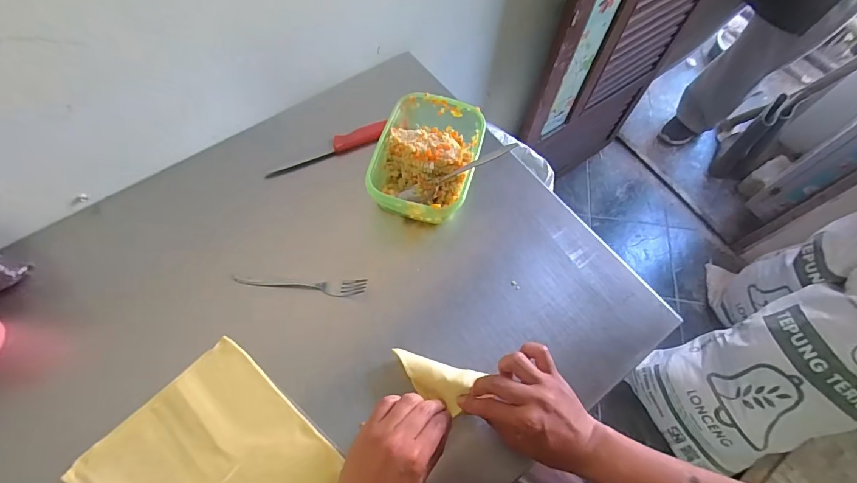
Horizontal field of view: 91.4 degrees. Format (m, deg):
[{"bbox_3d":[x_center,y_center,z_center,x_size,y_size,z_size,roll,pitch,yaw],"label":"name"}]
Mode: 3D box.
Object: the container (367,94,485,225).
[{"bbox_3d":[0.000,-0.114,0.590,0.135,0.062,0.198,15,66,5],"label":"container"}]

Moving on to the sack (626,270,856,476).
[{"bbox_3d":[0.886,0.345,1.036,0.186,0.692,0.342,1,58,-45],"label":"sack"}]

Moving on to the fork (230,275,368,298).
[{"bbox_3d":[-0.161,0.054,0.520,0.165,0.014,0.021,3,65,0],"label":"fork"}]

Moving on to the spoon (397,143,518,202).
[{"bbox_3d":[0.040,-0.089,0.560,0.166,0.014,0.028,-24,66,14],"label":"spoon"}]

